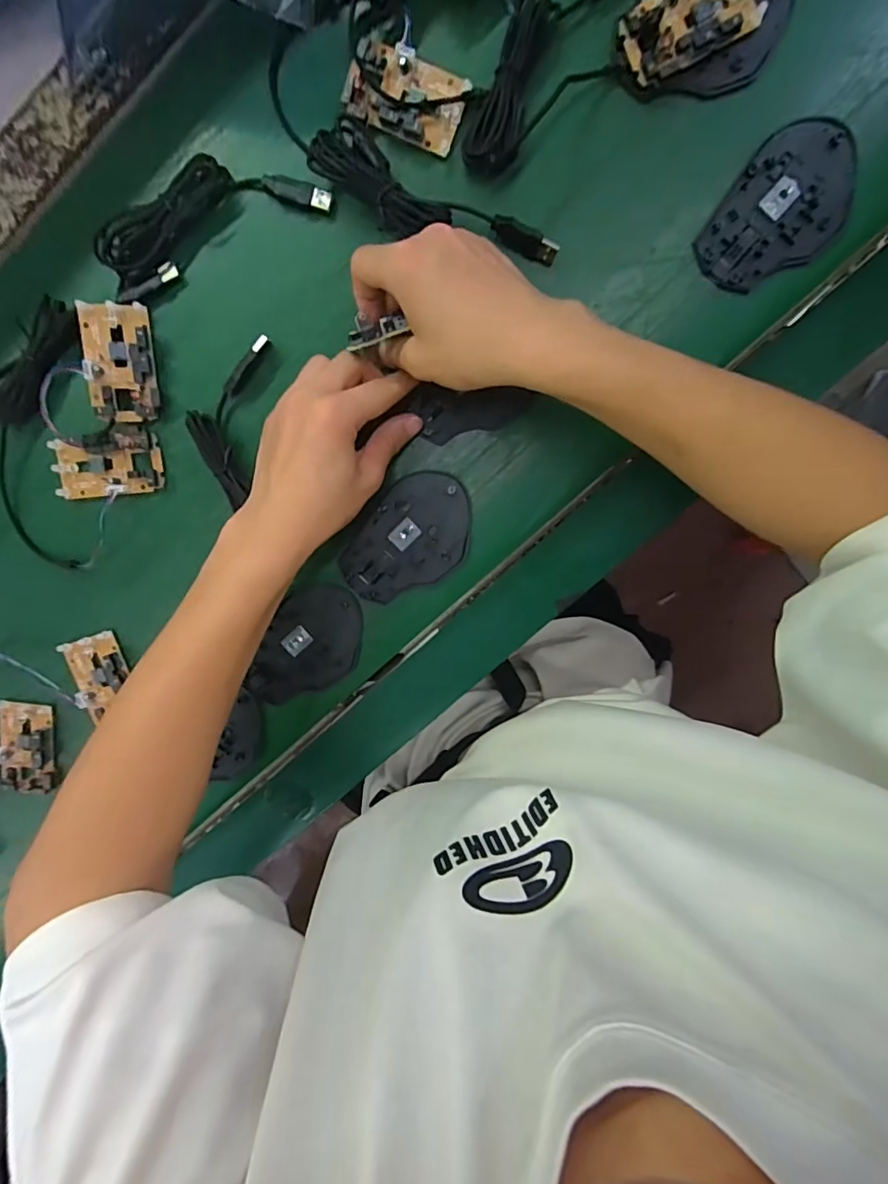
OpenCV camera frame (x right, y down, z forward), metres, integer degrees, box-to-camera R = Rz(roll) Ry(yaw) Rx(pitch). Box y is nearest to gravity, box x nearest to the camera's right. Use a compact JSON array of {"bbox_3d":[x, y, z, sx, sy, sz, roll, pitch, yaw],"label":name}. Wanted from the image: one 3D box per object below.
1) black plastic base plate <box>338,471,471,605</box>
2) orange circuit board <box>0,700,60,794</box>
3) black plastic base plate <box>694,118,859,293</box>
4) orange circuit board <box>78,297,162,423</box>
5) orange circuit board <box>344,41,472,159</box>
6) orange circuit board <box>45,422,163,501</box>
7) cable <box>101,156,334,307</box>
[{"bbox_3d":[-0.026,-0.038,0.386,0.073,0.005,0.109,42,99,-4],"label":"black plastic base plate"},{"bbox_3d":[-0.341,0.128,0.420,0.046,0.011,0.078,7,100,2],"label":"orange circuit board"},{"bbox_3d":[0.224,-0.250,0.337,0.070,0.006,0.114,35,99,-3],"label":"black plastic base plate"},{"bbox_3d":[-0.230,-0.162,0.364,0.045,0.014,0.078,-5,98,-12],"label":"orange circuit board"},{"bbox_3d":[-0.024,-0.322,0.333,0.073,0.012,0.045,24,100,-1],"label":"orange circuit board"},{"bbox_3d":[-0.252,-0.095,0.377,0.080,0.017,0.047,-5,99,3],"label":"orange circuit board"},{"bbox_3d":[-0.160,-0.255,0.348,0.156,0.022,0.050,-23,97,6],"label":"cable"}]

